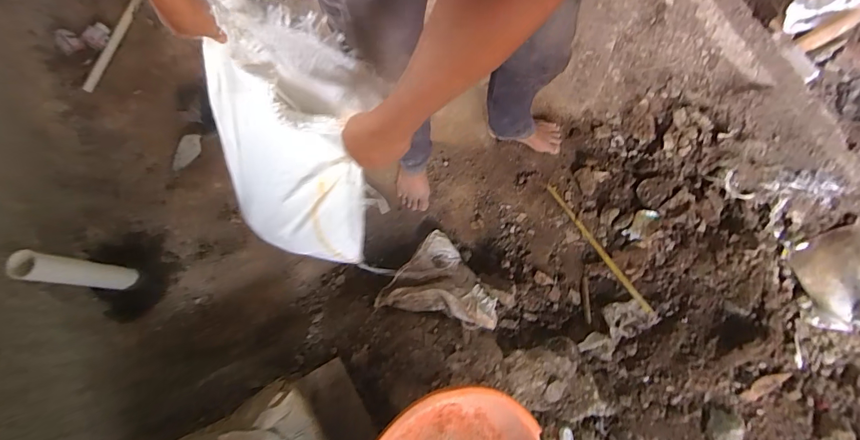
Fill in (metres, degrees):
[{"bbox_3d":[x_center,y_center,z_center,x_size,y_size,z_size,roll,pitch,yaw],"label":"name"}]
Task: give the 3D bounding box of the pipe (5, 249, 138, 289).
[{"bbox_3d":[-0.805,0.123,0.900,0.064,0.264,0.060,8,77,2],"label":"pipe"}]

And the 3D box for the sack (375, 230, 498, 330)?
[{"bbox_3d":[0.036,0.143,1.028,0.310,0.102,0.227,11,77,2],"label":"sack"}]

